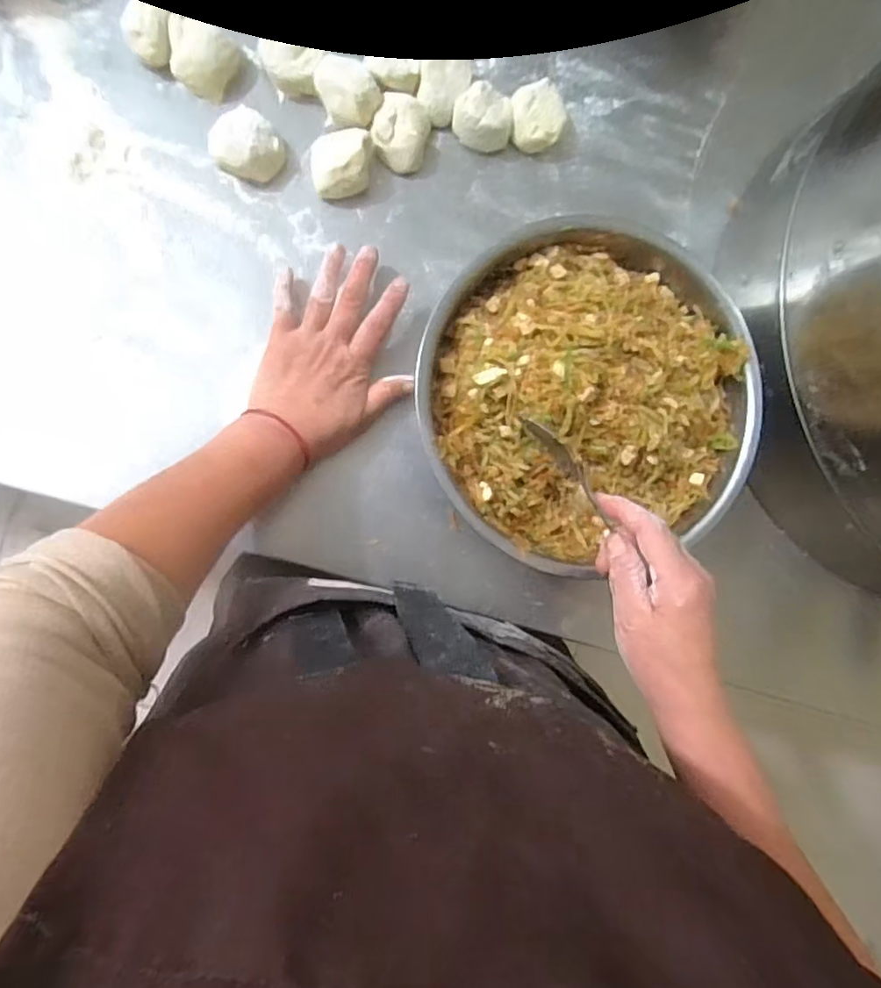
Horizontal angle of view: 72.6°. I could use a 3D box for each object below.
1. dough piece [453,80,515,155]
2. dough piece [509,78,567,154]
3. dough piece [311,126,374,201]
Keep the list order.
[{"bbox_3d":[0.036,-0.311,0.494,0.048,0.028,0.040,10,89,-9],"label":"dough piece"},{"bbox_3d":[0.081,-0.316,0.505,0.046,0.024,0.050,0,90,-9],"label":"dough piece"},{"bbox_3d":[-0.076,-0.257,0.470,0.046,0.032,0.041,-3,91,-9],"label":"dough piece"}]

